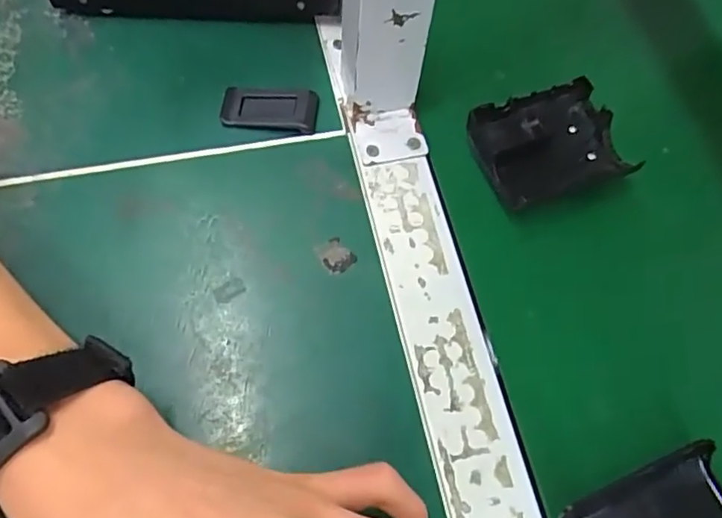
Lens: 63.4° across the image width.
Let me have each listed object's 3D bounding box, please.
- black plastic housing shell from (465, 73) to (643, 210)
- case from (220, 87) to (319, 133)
[{"bbox_3d":[0.106,-0.063,0.337,0.083,0.022,0.064,-17,66,-11],"label":"black plastic housing shell"},{"bbox_3d":[-0.055,-0.089,0.348,0.055,0.006,0.029,6,64,0],"label":"case"}]

